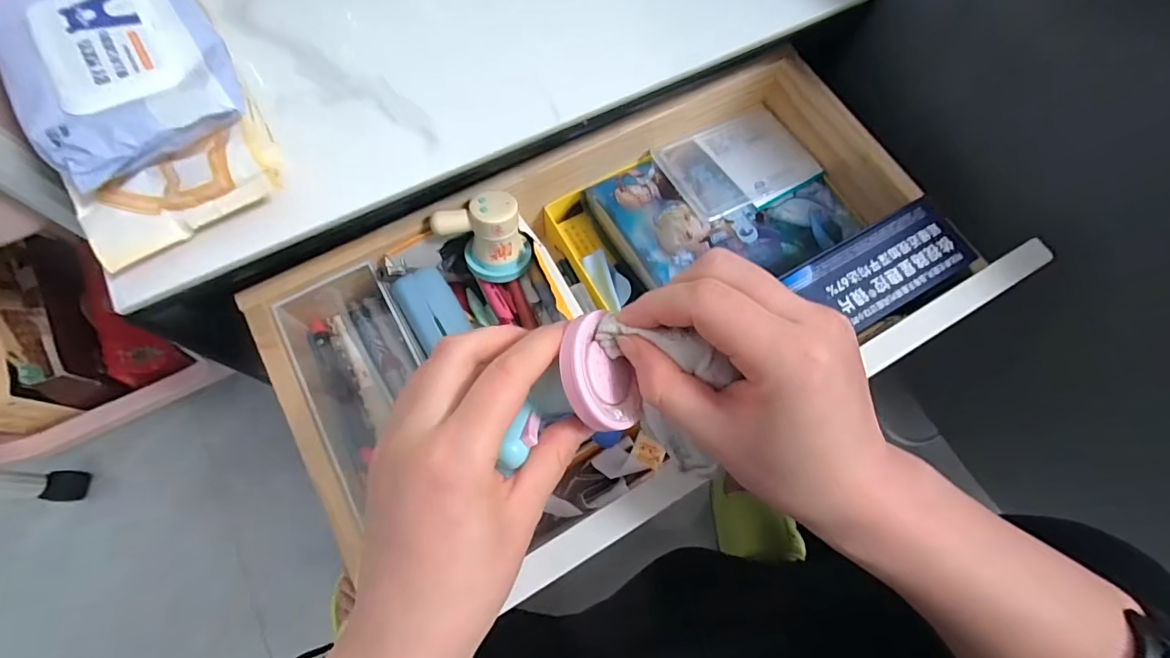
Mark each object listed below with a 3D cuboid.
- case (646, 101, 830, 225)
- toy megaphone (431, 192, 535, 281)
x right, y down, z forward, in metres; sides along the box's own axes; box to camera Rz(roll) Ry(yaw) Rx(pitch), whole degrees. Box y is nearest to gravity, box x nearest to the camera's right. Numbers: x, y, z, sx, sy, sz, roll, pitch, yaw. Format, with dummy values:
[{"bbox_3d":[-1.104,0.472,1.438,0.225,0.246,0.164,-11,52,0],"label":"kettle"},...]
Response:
[{"bbox_3d":[0.135,-0.146,0.441,0.126,0.007,0.091,-27,72,-13],"label":"case"},{"bbox_3d":[-0.073,-0.065,0.376,0.058,0.052,0.046,-28,72,-13],"label":"toy megaphone"}]

